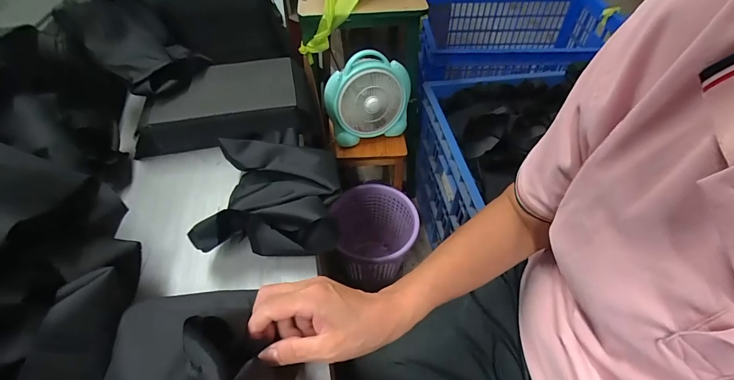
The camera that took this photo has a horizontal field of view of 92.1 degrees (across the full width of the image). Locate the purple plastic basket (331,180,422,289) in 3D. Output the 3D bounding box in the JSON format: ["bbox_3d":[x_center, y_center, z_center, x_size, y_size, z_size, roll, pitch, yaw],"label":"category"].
[{"bbox_3d":[0.028,0.186,1.166,0.245,0.344,0.235,-16,50,-13],"label":"purple plastic basket"}]

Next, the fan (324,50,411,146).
[{"bbox_3d":[0.004,-0.245,0.957,0.229,0.214,0.072,-13,49,-11],"label":"fan"}]

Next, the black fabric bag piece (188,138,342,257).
[{"bbox_3d":[-0.119,0.005,0.460,0.162,0.048,0.163,0,48,0],"label":"black fabric bag piece"}]

